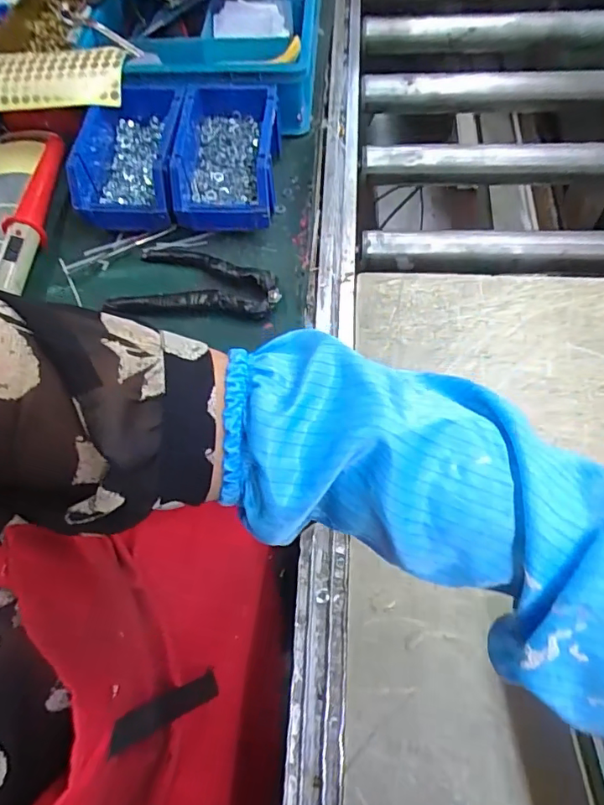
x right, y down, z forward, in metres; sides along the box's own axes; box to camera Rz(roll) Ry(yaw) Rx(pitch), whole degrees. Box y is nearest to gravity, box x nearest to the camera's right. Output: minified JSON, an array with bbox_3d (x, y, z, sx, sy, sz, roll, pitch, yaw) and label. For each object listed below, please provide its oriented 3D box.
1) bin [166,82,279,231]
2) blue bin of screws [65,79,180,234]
[{"bbox_3d":[-0.081,-0.270,0.566,0.113,0.061,0.164,-4,63,1],"label":"bin"},{"bbox_3d":[-0.192,-0.276,0.577,0.117,0.061,0.166,-6,63,0],"label":"blue bin of screws"}]

